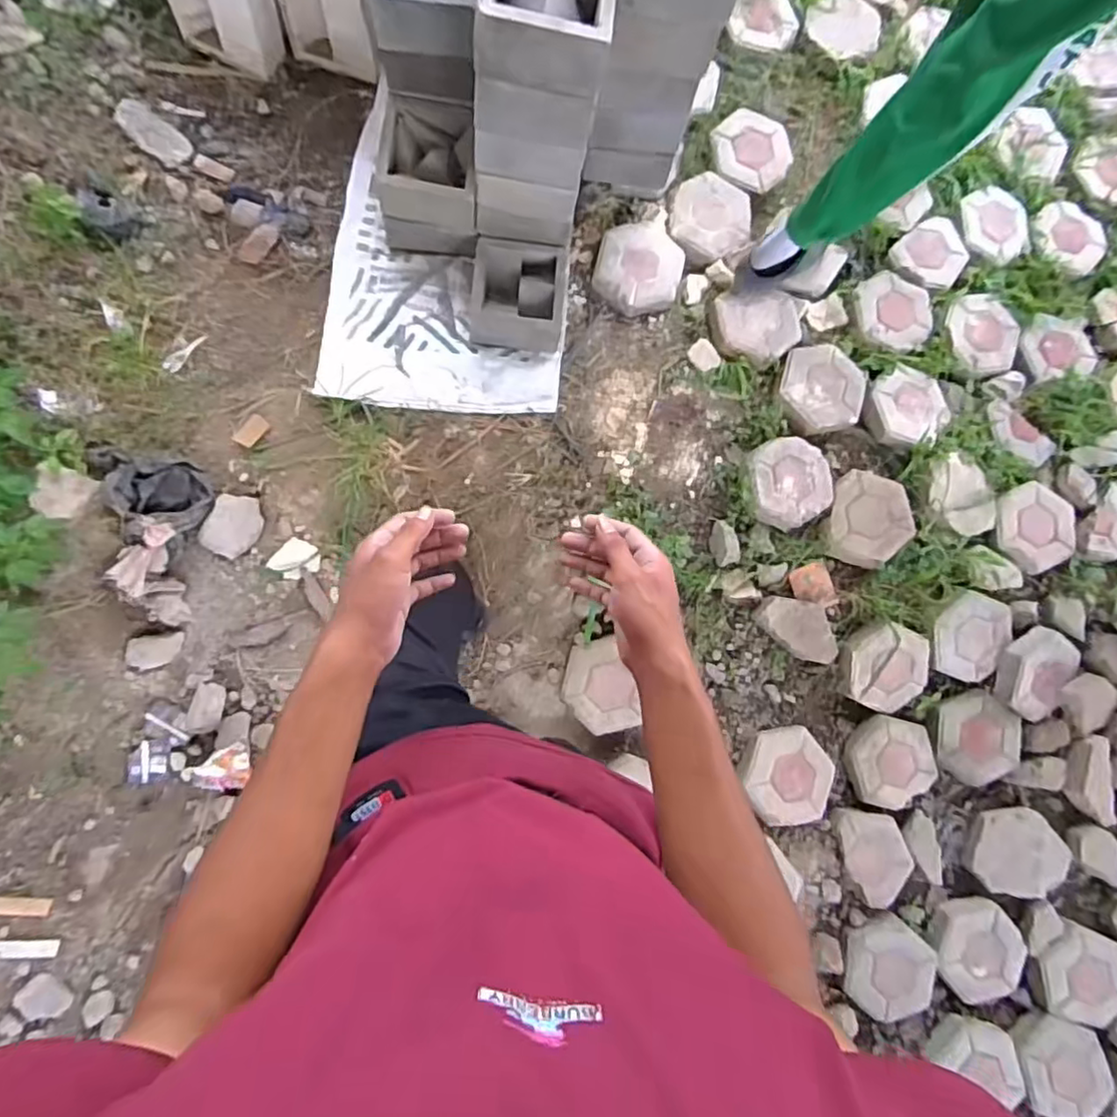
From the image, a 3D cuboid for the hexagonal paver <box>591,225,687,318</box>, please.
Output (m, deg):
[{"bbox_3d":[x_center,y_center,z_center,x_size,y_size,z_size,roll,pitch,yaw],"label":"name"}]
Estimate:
[{"bbox_3d":[0.190,-0.679,1.485,0.198,0.048,0.220,17,84,-2],"label":"hexagonal paver"}]

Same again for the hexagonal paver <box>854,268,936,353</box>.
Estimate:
[{"bbox_3d":[0.817,-0.604,1.542,0.186,0.037,0.199,-4,85,-4],"label":"hexagonal paver"}]

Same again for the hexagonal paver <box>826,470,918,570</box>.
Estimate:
[{"bbox_3d":[0.700,-0.091,1.428,0.161,0.057,0.211,7,84,-3],"label":"hexagonal paver"}]

